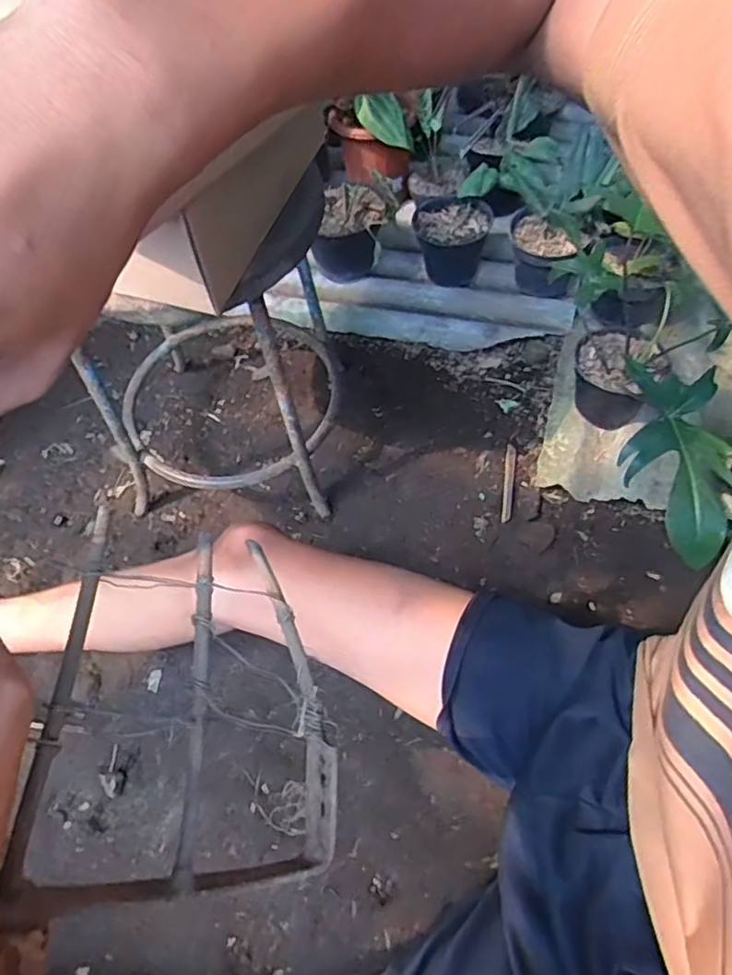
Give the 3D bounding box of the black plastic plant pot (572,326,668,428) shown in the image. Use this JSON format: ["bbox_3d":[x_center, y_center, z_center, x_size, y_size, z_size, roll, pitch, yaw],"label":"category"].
[{"bbox_3d":[0.339,-0.140,0.875,0.110,0.112,0.120,37,66,25],"label":"black plastic plant pot"}]

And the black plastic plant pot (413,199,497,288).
[{"bbox_3d":[0.141,-0.400,1.040,0.116,0.110,0.107,-2,56,3],"label":"black plastic plant pot"}]

